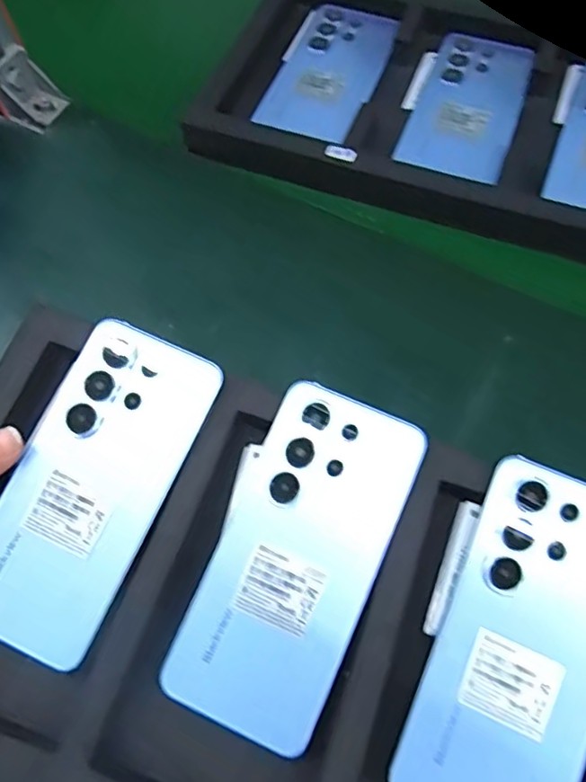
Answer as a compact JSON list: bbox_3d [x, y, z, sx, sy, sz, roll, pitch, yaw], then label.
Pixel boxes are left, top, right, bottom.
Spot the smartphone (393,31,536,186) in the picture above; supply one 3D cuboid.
[{"bbox_3d":[0.138,-0.226,0.452,0.077,0.004,0.160,19,66,11],"label":"smartphone"}]

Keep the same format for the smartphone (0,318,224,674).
[{"bbox_3d":[-0.106,0.048,0.300,0.079,0.005,0.168,24,78,5],"label":"smartphone"}]

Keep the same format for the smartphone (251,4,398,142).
[{"bbox_3d":[0.031,-0.261,0.470,0.077,0.015,0.160,19,66,11],"label":"smartphone"}]

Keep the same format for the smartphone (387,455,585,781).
[{"bbox_3d":[0.111,0.121,0.273,0.078,0.005,0.167,22,79,10],"label":"smartphone"}]

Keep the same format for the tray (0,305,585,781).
[{"bbox_3d":[0.038,0.126,0.275,0.466,0.045,0.210,18,66,7],"label":"tray"}]

